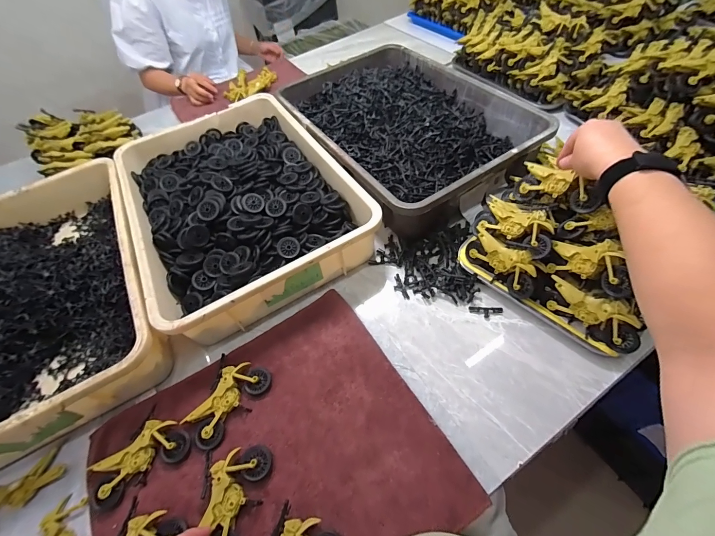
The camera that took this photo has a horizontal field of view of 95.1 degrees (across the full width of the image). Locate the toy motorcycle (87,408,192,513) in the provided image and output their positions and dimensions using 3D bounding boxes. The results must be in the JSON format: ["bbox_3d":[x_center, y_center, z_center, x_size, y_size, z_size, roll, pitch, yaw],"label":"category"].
[{"bbox_3d":[-0.279,0.238,0.415,0.116,0.025,0.075,-37,58,-18],"label":"toy motorcycle"}]

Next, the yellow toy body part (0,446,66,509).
[{"bbox_3d":[-0.424,0.280,0.411,0.041,0.016,0.096,35,66,27],"label":"yellow toy body part"}]

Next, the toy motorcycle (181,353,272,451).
[{"bbox_3d":[-0.177,0.181,0.443,0.077,0.020,0.112,18,59,19],"label":"toy motorcycle"}]

